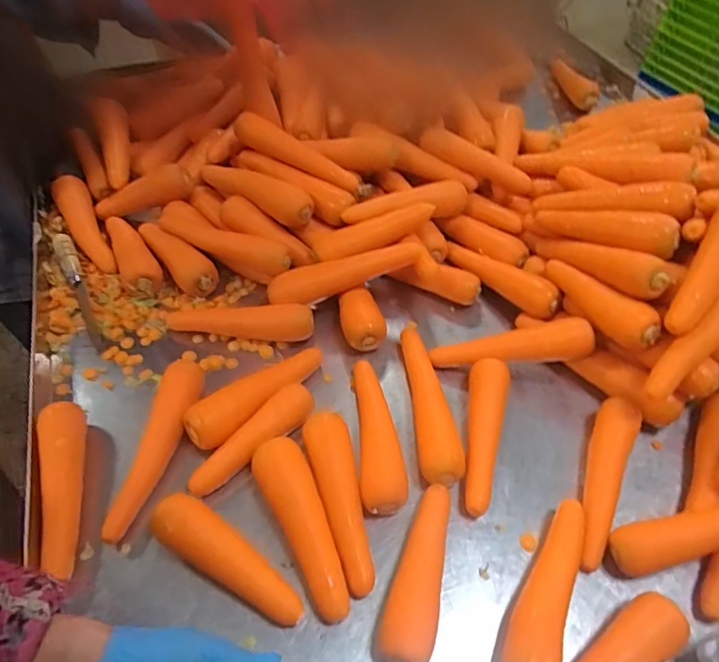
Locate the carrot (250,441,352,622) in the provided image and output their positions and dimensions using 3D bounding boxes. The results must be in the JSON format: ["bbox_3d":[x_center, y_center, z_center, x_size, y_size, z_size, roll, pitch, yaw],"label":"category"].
[{"bbox_3d":[-0.054,0.185,0.509,0.047,0.054,0.166,-20,54,-17],"label":"carrot"}]

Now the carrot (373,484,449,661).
[{"bbox_3d":[0.055,0.222,0.495,0.042,0.037,0.161,16,52,11],"label":"carrot"}]

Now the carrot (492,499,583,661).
[{"bbox_3d":[0.168,0.240,0.485,0.050,0.038,0.180,24,54,17],"label":"carrot"}]

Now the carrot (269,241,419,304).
[{"bbox_3d":[-0.022,-0.072,0.685,0.200,0.035,0.035,-15,51,10],"label":"carrot"}]

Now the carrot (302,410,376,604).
[{"bbox_3d":[-0.018,0.166,0.531,0.044,0.046,0.174,-12,52,-11],"label":"carrot"}]

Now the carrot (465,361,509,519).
[{"bbox_3d":[0.134,0.113,0.591,0.043,0.048,0.175,12,52,8],"label":"carrot"}]

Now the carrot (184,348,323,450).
[{"bbox_3d":[-0.111,0.070,0.606,0.176,0.046,0.046,-37,61,-27],"label":"carrot"}]

